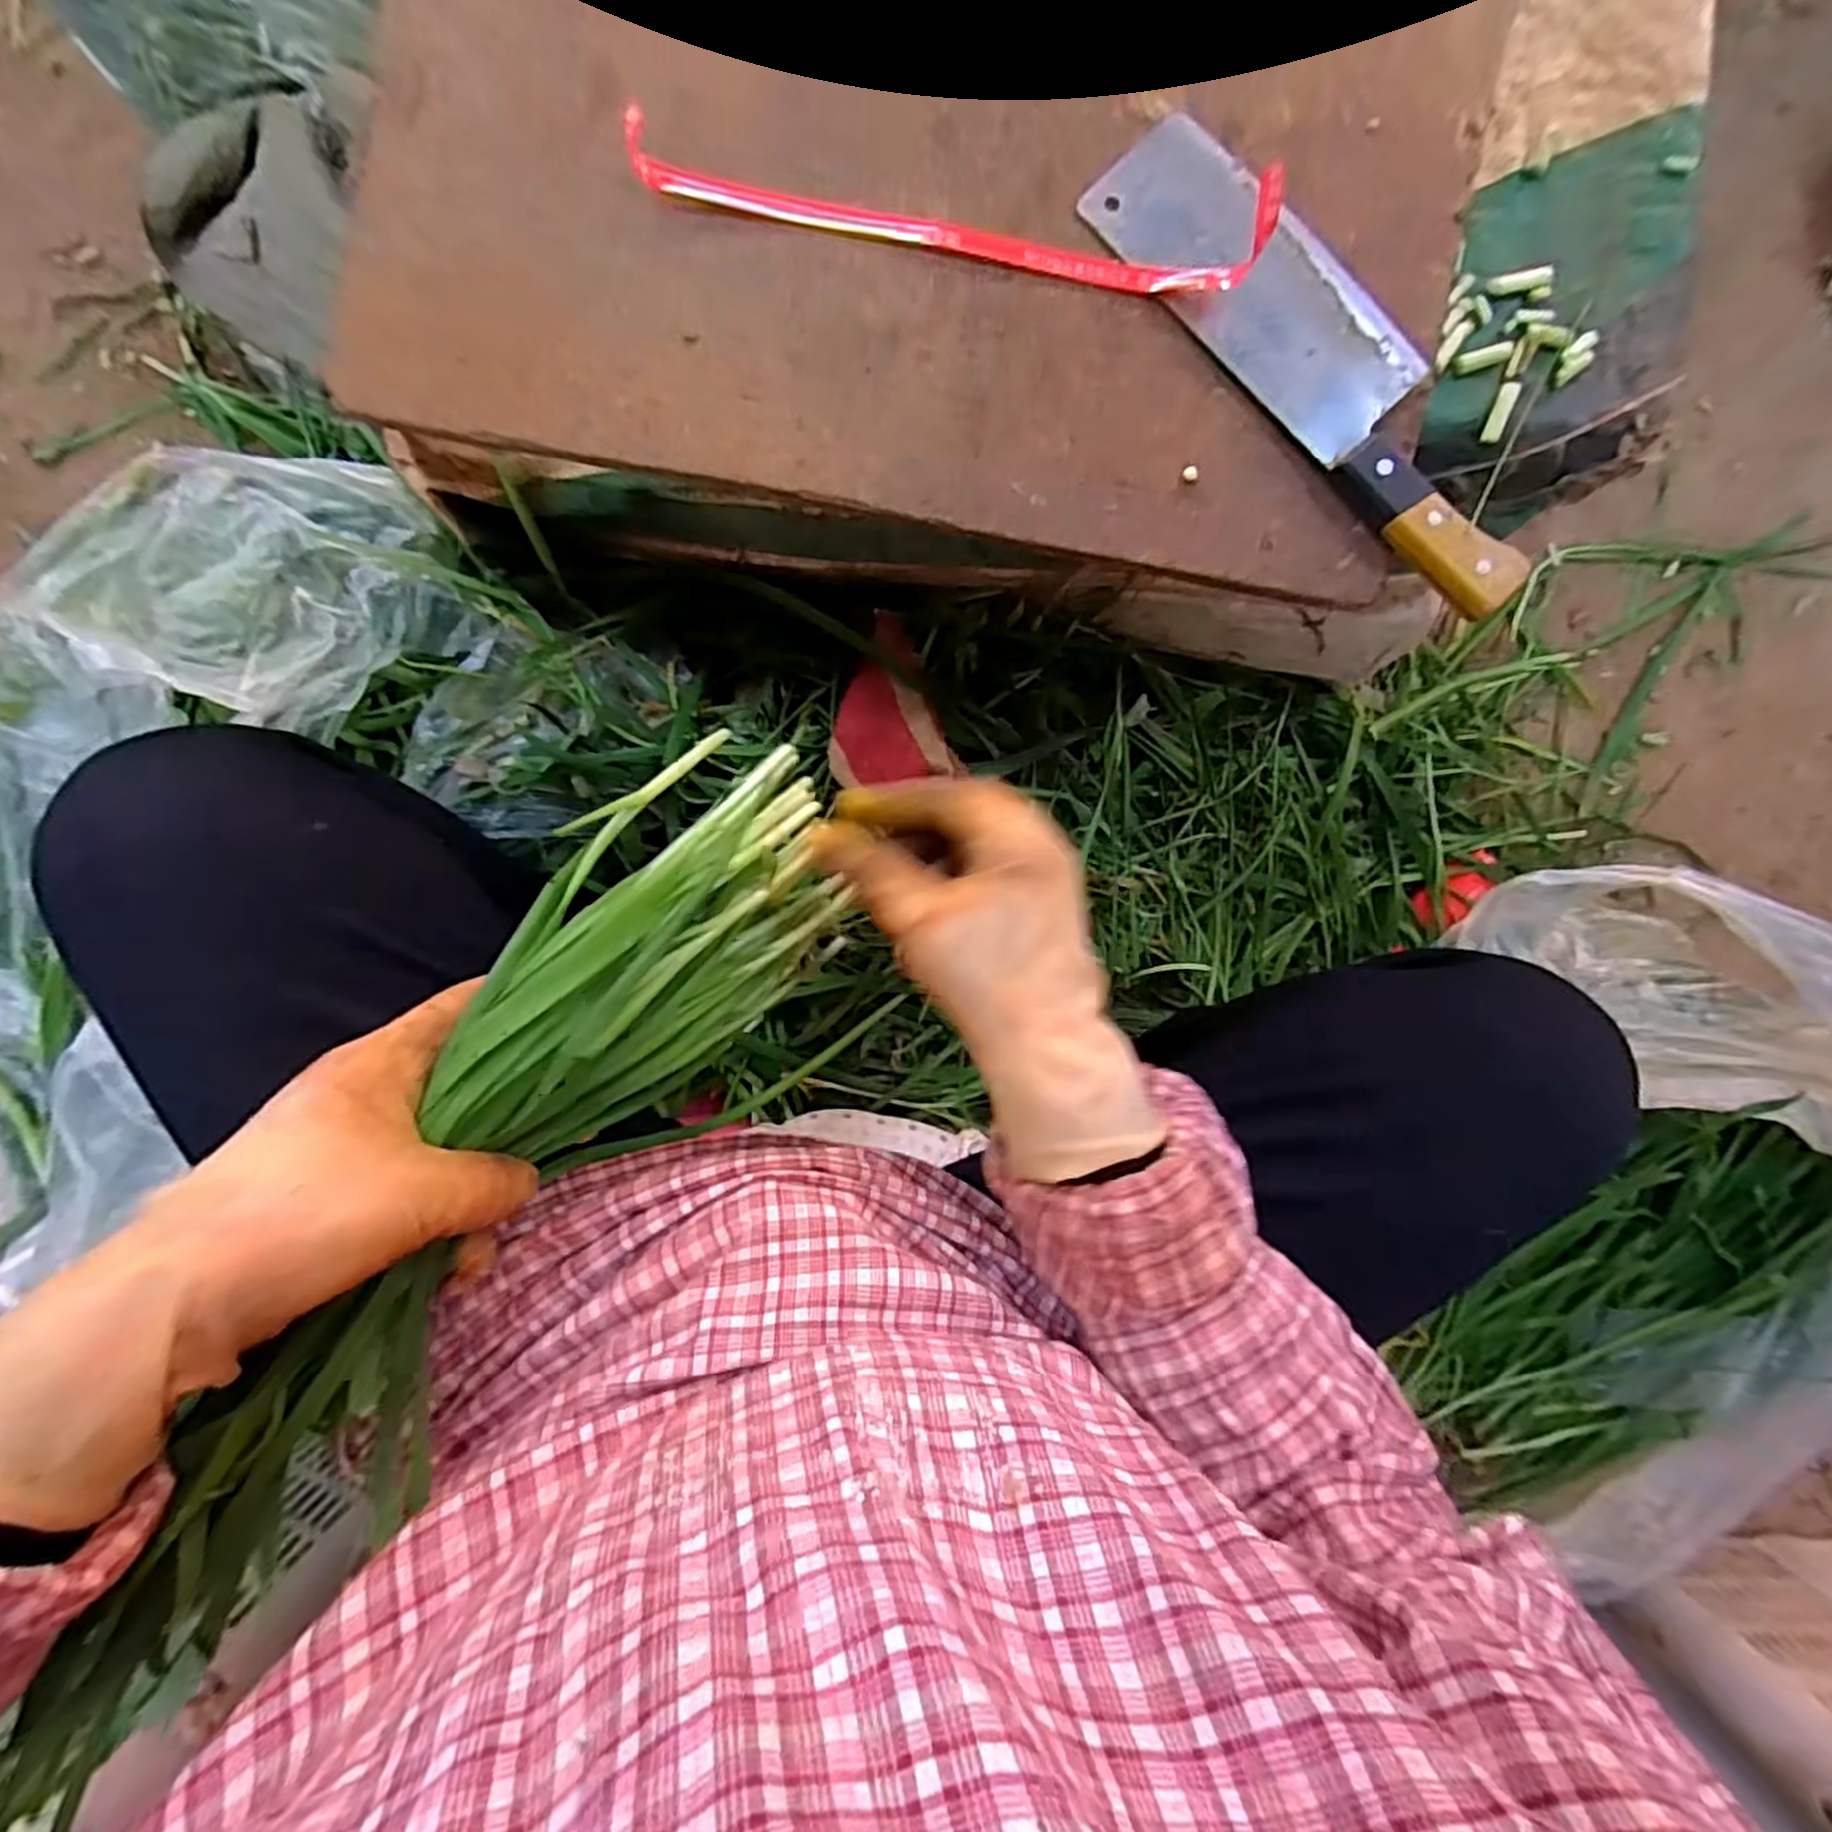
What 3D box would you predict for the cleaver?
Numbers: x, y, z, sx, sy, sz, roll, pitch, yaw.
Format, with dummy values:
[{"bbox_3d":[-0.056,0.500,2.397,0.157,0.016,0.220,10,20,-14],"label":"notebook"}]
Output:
[{"bbox_3d":[0.190,-0.257,0.357,0.067,0.026,0.265,-42,92,1],"label":"cleaver"}]

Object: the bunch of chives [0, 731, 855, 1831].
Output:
[{"bbox_3d":[-0.160,0.105,0.305,0.101,0.097,0.399,33,72,-2],"label":"bunch of chives"}]

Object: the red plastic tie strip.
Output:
[{"bbox_3d":[0.011,-0.323,0.344,0.285,0.049,0.025,13,92,-1],"label":"red plastic tie strip"}]

